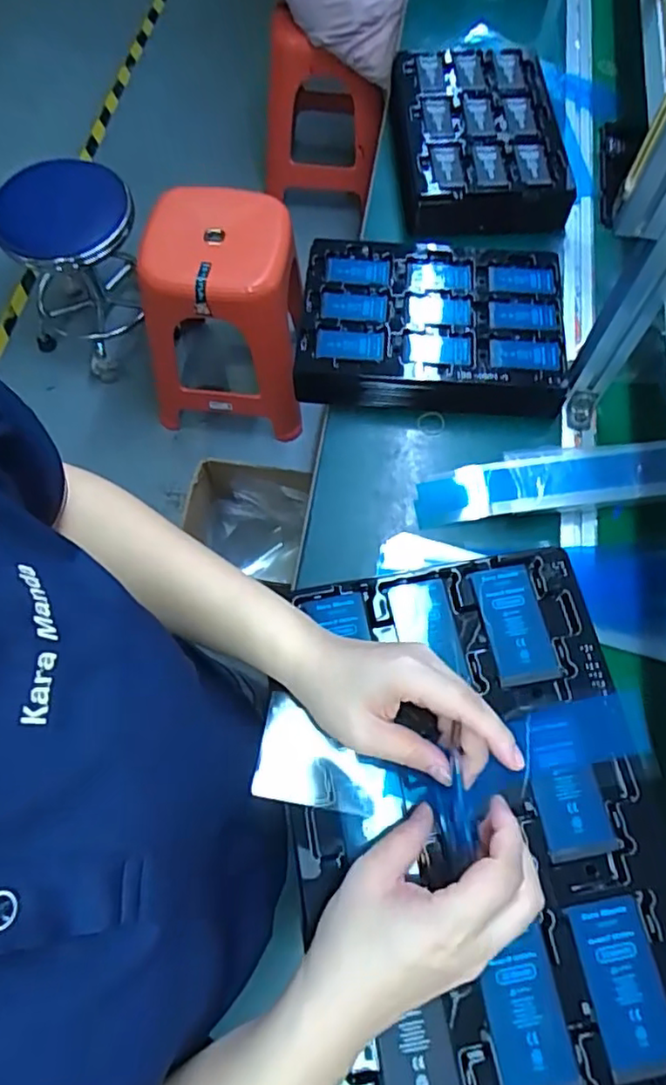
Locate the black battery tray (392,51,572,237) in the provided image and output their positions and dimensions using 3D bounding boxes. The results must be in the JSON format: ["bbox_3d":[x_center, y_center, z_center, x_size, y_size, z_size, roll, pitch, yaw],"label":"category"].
[{"bbox_3d":[0.216,-0.619,0.945,0.236,0.081,0.328,-3,67,-3],"label":"black battery tray"}]

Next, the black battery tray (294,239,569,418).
[{"bbox_3d":[0.127,-0.285,0.805,0.332,0.065,0.239,5,67,1],"label":"black battery tray"}]

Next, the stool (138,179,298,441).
[{"bbox_3d":[-0.256,-0.524,1.442,0.352,0.430,0.354,-3,67,-2],"label":"stool"}]

